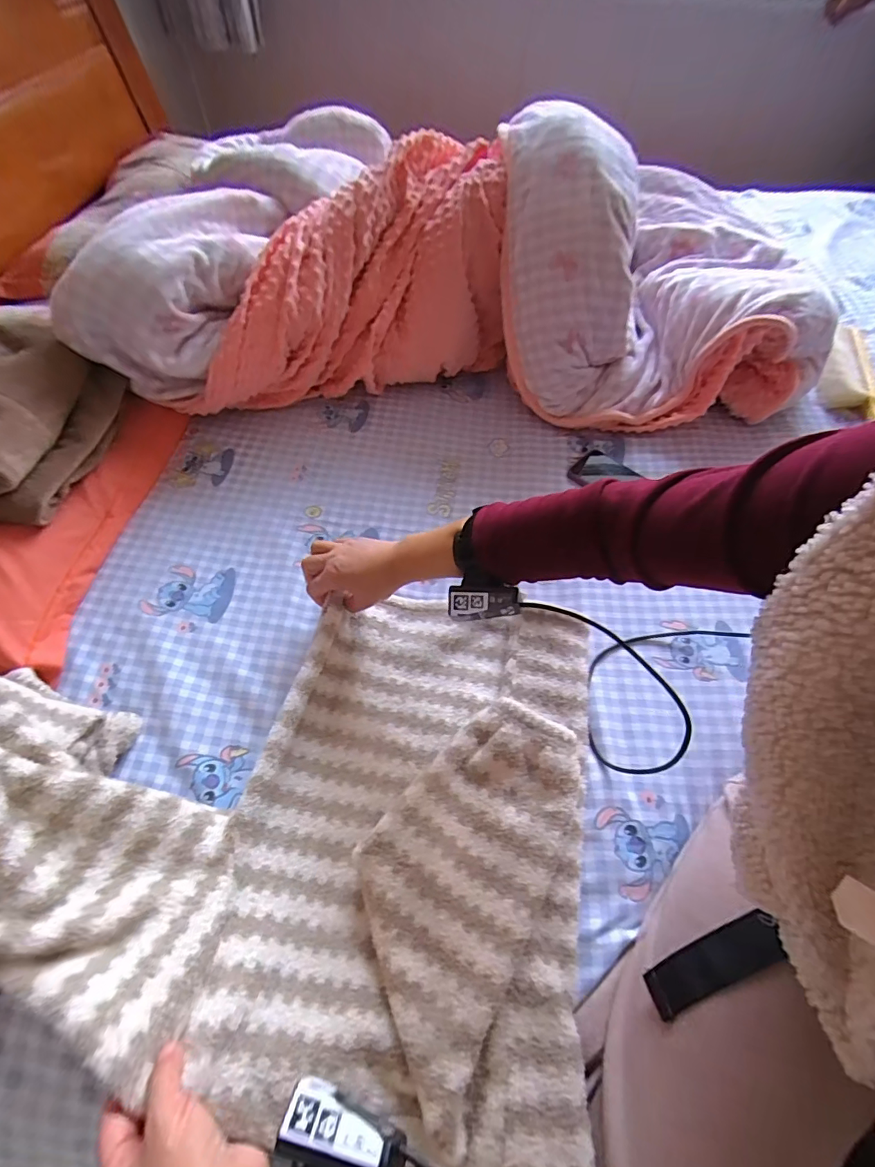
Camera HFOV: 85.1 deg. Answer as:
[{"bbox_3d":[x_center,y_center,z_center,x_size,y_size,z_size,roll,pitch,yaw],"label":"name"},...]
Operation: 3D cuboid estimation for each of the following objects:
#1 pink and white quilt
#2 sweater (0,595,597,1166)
[{"bbox_3d":[0.063,-0.563,0.860,1.165,0.300,0.552,-1,57,-3],"label":"pink and white quilt"},{"bbox_3d":[-0.200,0.165,0.446,0.698,0.130,0.455,9,57,4],"label":"sweater"}]

